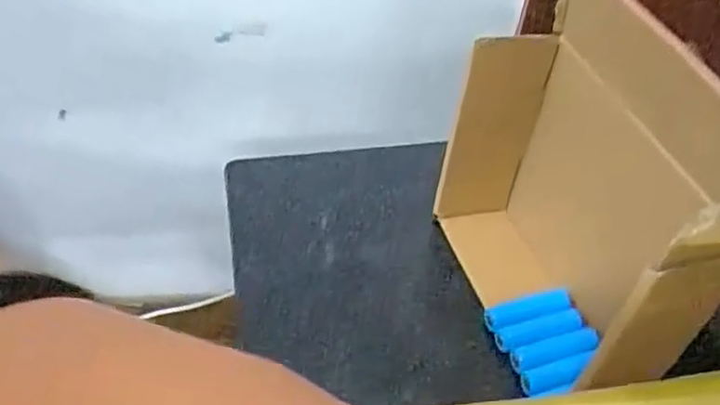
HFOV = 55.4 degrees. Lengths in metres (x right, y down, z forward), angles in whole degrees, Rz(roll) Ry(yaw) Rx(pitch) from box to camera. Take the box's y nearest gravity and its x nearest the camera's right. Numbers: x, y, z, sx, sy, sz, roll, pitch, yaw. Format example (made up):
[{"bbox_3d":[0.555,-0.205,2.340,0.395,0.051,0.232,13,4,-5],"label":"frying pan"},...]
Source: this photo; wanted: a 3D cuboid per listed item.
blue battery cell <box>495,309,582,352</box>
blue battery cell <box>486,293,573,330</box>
[{"bbox_3d":[0.103,0.074,0.391,0.052,0.011,0.011,-8,46,-14],"label":"blue battery cell"},{"bbox_3d":[0.097,0.062,0.396,0.051,0.013,0.012,-8,46,-14],"label":"blue battery cell"}]

